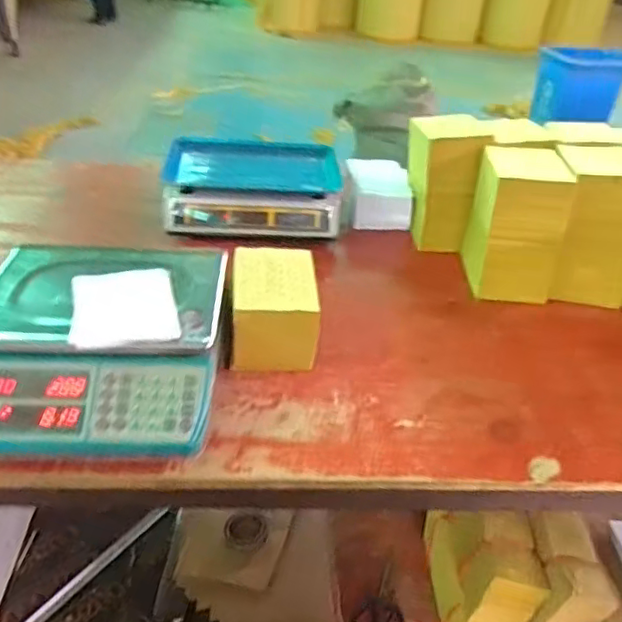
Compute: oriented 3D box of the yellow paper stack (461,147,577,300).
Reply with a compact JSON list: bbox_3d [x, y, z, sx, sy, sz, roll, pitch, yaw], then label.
[{"bbox_3d":[0.337,-0.148,0.994,0.127,0.196,0.178,4,36,4],"label":"yellow paper stack"}]

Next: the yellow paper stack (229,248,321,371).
[{"bbox_3d":[-0.051,-0.002,0.843,0.113,0.109,0.163,-2,36,-4],"label":"yellow paper stack"}]

